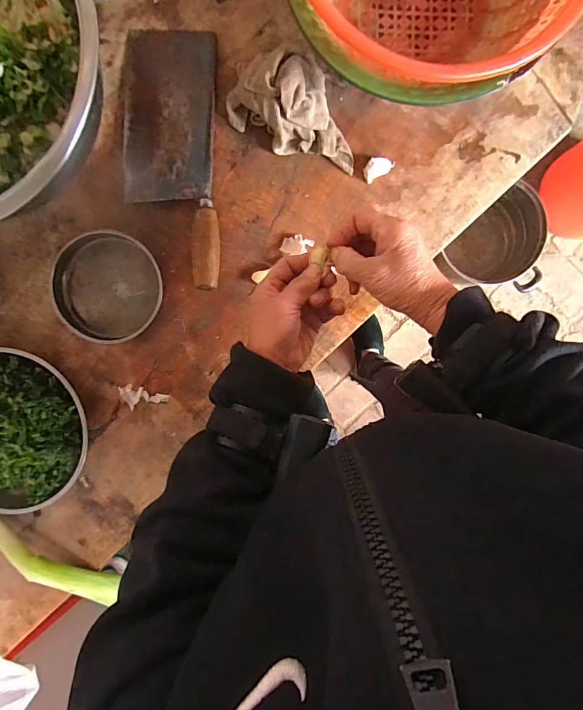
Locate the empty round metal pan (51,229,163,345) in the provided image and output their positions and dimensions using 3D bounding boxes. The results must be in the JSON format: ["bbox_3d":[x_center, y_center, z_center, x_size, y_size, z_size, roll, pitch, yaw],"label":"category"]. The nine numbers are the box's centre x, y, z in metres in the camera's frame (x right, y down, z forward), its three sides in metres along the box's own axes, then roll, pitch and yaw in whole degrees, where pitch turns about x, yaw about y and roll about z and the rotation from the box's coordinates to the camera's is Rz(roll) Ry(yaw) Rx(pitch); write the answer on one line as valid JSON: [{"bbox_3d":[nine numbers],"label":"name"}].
[{"bbox_3d":[-0.217,-0.081,0.457,0.127,0.022,0.126,0,96,2],"label":"empty round metal pan"}]

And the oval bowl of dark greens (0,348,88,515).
[{"bbox_3d":[-0.349,0.097,0.469,0.193,0.043,0.192,-39,93,5],"label":"oval bowl of dark greens"}]

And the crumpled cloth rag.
[{"bbox_3d":[0.005,-0.275,0.422,0.148,0.054,0.090,13,96,1],"label":"crumpled cloth rag"}]

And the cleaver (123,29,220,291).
[{"bbox_3d":[-0.141,-0.226,0.439,0.109,0.030,0.290,0,96,2],"label":"cleaver"}]

